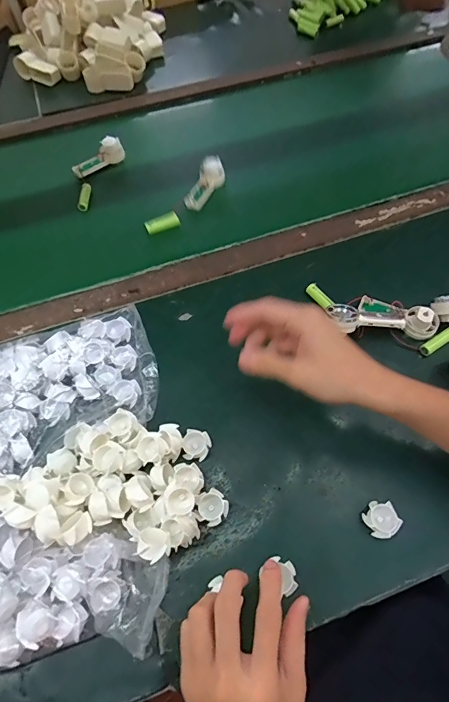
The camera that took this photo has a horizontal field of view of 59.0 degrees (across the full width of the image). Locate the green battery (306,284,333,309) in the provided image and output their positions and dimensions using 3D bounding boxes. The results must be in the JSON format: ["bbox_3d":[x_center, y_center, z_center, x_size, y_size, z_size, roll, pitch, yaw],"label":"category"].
[{"bbox_3d":[0.121,-0.069,0.507,0.011,0.014,0.042,-32,65,-15],"label":"green battery"}]

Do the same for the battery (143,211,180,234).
[{"bbox_3d":[-0.093,-0.190,0.592,0.050,0.016,0.018,-17,62,-7],"label":"battery"}]

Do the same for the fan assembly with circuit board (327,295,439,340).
[{"bbox_3d":[0.192,-0.045,0.480,0.126,0.025,0.053,1,61,2],"label":"fan assembly with circuit board"}]

